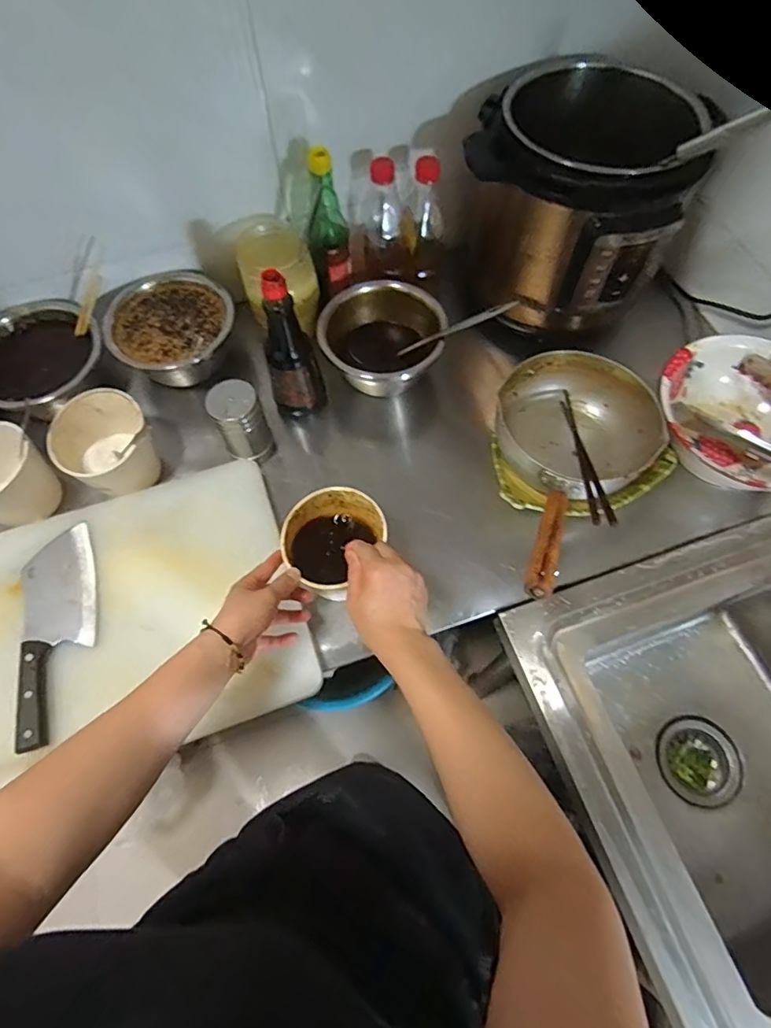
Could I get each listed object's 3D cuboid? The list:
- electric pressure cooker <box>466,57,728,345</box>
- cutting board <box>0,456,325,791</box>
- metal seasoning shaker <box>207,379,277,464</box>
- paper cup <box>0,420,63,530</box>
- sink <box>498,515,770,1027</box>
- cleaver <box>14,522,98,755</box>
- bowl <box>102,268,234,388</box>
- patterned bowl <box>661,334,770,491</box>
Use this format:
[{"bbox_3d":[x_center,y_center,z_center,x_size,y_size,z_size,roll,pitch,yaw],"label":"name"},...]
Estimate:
[{"bbox_3d":[0.241,-0.409,0.723,0.279,0.242,0.229,14,66,7],"label":"electric pressure cooker"},{"bbox_3d":[-0.327,0.119,0.609,0.435,0.032,0.320,-20,66,-8],"label":"cutting board"},{"bbox_3d":[-0.184,-0.115,0.680,0.065,0.105,0.058,-24,67,-10],"label":"metal seasoning shaker"},{"bbox_3d":[-0.478,-0.042,0.661,0.100,0.116,0.108,36,70,16],"label":"paper cup"},{"bbox_3d":[0.443,0.308,0.651,0.464,0.209,0.509,-17,66,-7],"label":"sink"},{"bbox_3d":[-0.368,0.127,0.595,0.079,0.017,0.246,-14,65,-6],"label":"cleaver"},{"bbox_3d":[-0.300,-0.256,0.763,0.168,0.086,0.170,0,65,1],"label":"bowl"},{"bbox_3d":[0.460,-0.118,0.683,0.216,0.087,0.215,0,65,1],"label":"patterned bowl"}]

